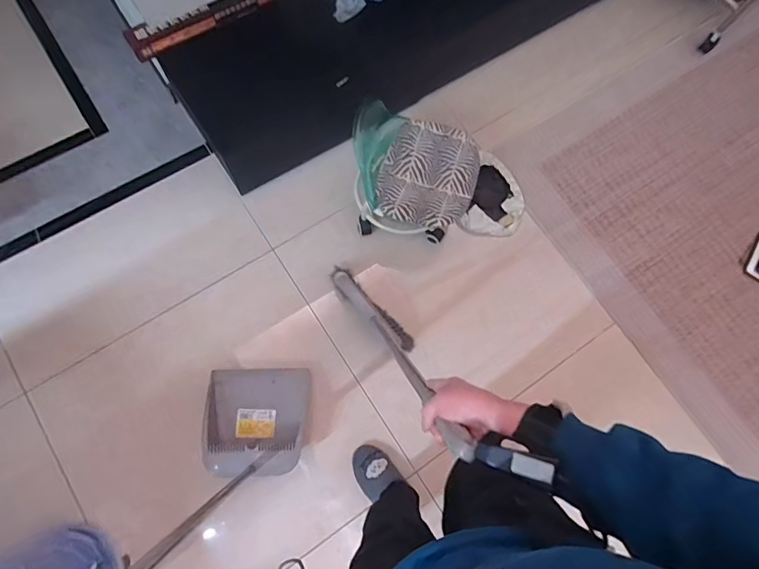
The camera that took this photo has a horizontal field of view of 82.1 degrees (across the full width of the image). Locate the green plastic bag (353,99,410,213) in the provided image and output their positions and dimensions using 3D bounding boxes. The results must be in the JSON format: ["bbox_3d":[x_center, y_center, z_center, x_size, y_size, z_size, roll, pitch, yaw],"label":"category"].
[{"bbox_3d":[-0.024,-0.393,1.259,0.134,0.102,0.304,20,75,2],"label":"green plastic bag"}]

